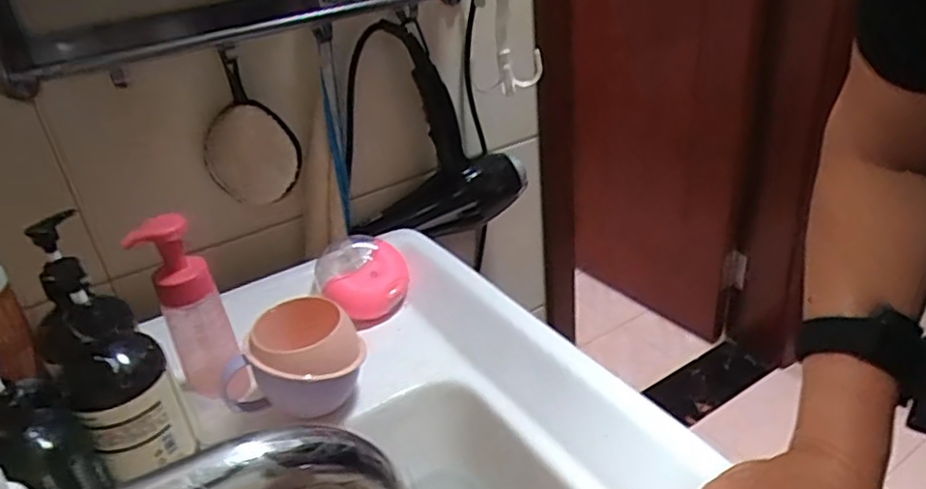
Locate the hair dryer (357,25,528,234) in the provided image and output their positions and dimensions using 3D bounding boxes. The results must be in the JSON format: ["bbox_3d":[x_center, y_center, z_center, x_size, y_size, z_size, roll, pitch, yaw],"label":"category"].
[{"bbox_3d":[-0.035,-0.131,0.799,0.226,0.236,0.086,-26,34,-30],"label":"hair dryer"}]

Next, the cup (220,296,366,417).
[{"bbox_3d":[-0.143,0.108,0.555,0.111,0.089,0.078,-25,34,-30],"label":"cup"}]

